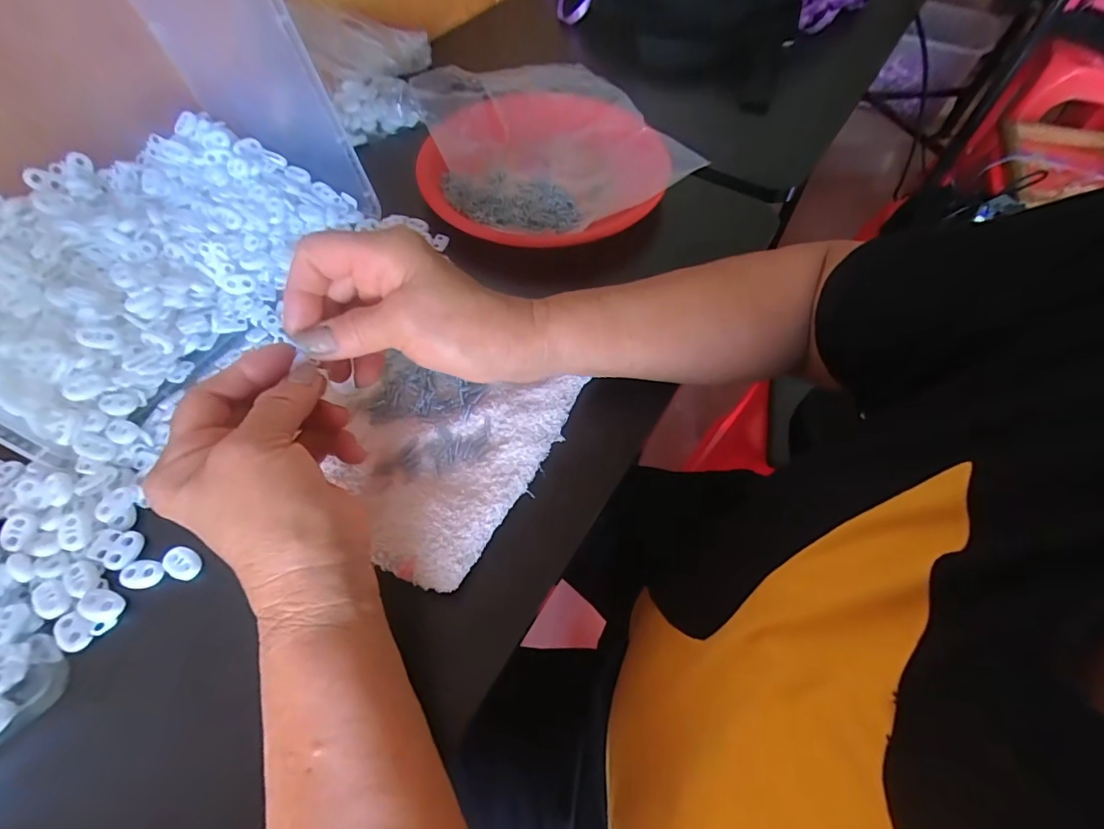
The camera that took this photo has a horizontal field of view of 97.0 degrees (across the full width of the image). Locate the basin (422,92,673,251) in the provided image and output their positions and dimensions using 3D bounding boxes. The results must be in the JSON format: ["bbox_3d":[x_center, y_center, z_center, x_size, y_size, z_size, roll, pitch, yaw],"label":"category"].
[{"bbox_3d":[-0.010,-0.230,0.459,0.219,0.033,0.206,-22,62,-13],"label":"basin"}]

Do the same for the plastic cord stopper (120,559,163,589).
[{"bbox_3d":[-0.235,0.091,0.280,0.023,0.004,0.015,-4,62,-6],"label":"plastic cord stopper"}]

